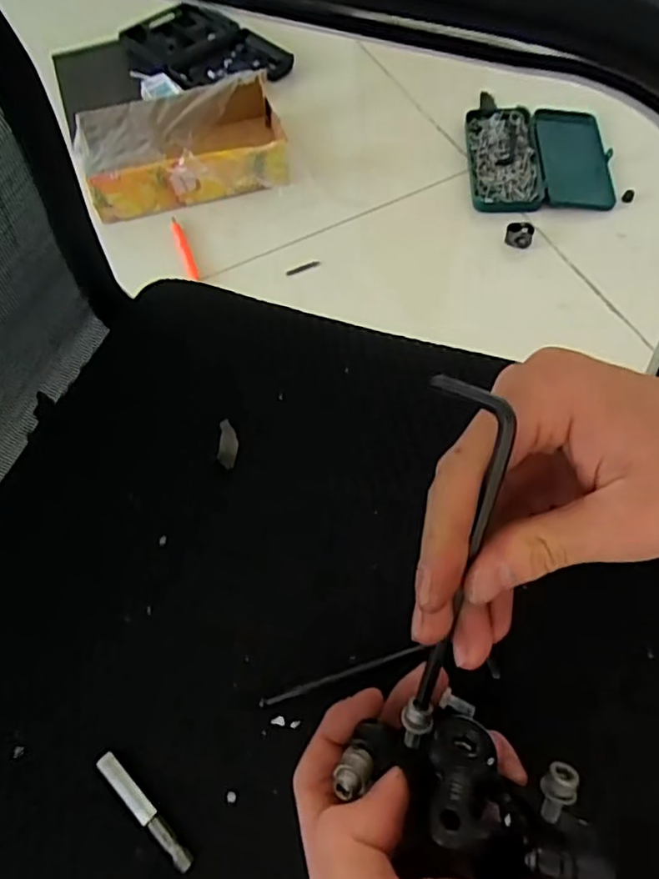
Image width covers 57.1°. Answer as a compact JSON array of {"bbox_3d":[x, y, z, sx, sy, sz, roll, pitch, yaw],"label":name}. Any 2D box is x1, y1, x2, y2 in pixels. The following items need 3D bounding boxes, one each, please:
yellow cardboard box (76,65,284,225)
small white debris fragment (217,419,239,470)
[{"bbox_3d":[-0.257,-0.516,1.072,0.340,0.099,0.224,-11,62,-3],"label":"yellow cardboard box"},{"bbox_3d":[-0.057,0.003,0.343,0.011,0.004,0.029,3,70,-1],"label":"small white debris fragment"}]

